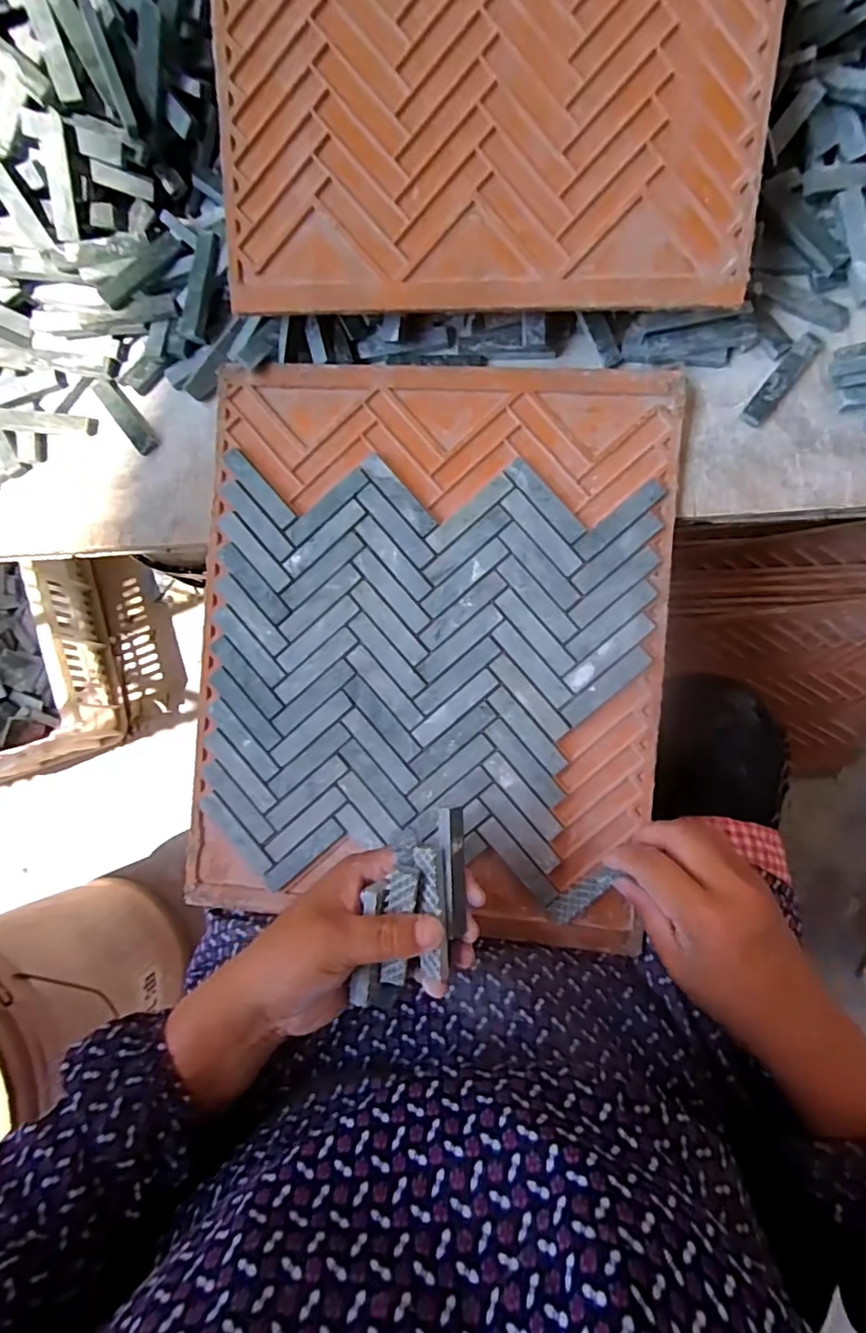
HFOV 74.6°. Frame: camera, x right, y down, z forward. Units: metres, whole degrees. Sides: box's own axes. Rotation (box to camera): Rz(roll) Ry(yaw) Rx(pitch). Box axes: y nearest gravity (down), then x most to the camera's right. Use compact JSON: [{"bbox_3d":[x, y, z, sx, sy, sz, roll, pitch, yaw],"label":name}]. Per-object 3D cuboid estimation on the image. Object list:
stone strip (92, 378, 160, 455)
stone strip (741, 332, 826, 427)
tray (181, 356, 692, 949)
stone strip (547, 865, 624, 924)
[{"bbox_3d":[-0.213,-0.174,0.392,0.016,0.007,0.061,-37,83,3],"label":"stone strip"},{"bbox_3d":[0.214,-0.176,0.347,0.014,0.005,0.063,39,91,7],"label":"stone strip"},{"bbox_3d":[-0.004,-0.012,0.372,0.299,0.017,0.358,5,93,4],"label":"tray"},{"bbox_3d":[0.095,0.145,0.359,0.046,0.007,0.014,-39,90,2],"label":"stone strip"}]

